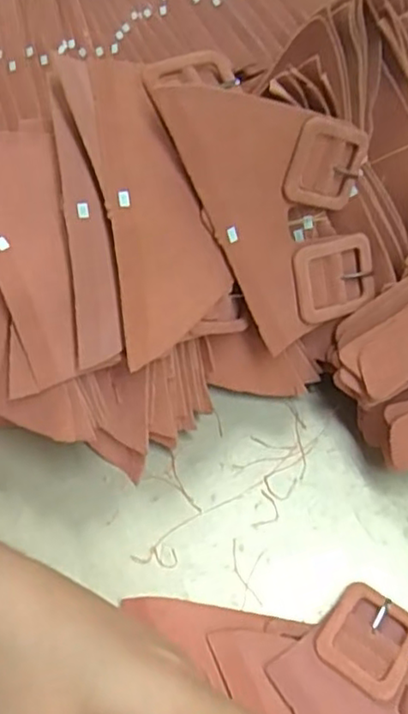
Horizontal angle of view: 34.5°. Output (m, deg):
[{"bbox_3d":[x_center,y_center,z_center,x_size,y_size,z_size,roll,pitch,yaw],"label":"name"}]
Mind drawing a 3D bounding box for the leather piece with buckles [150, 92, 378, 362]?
[{"bbox_3d":[0.049,-0.090,0.370,0.100,0.156,0.011,-32,26,-10],"label":"leather piece with buckles"}]

